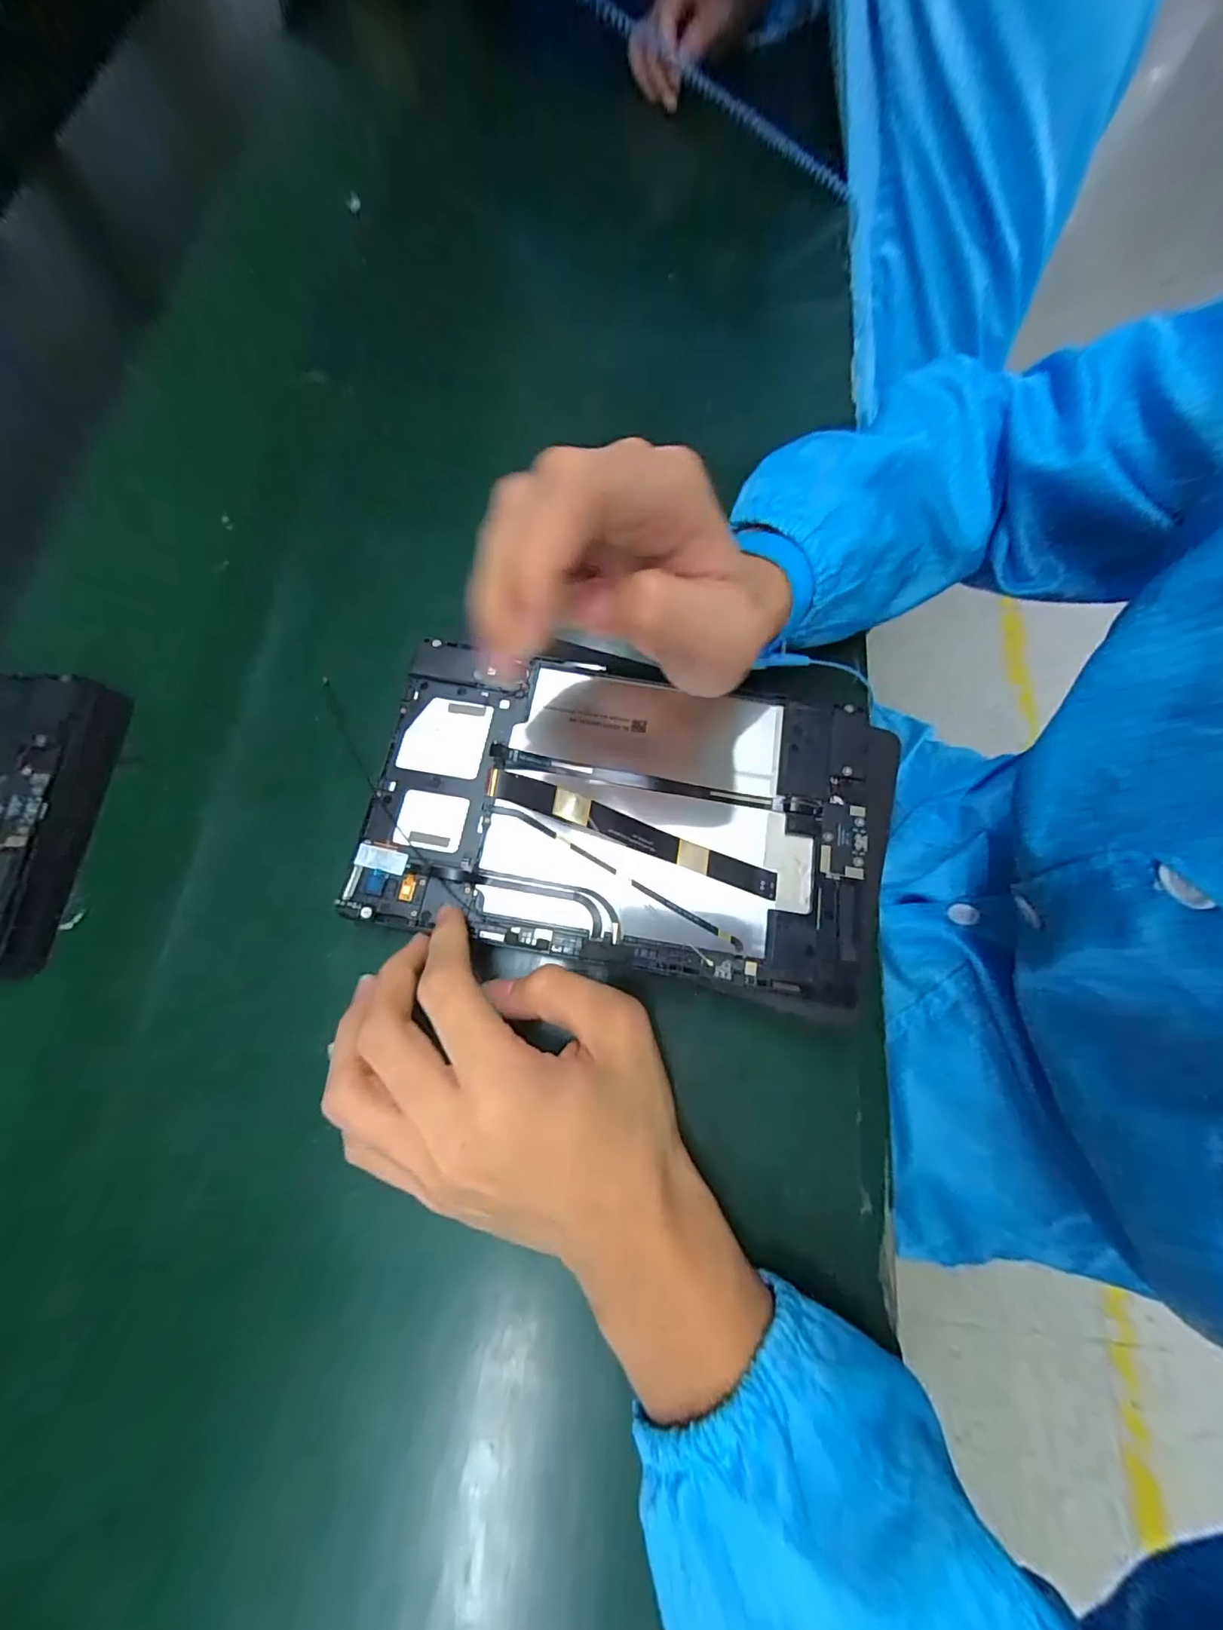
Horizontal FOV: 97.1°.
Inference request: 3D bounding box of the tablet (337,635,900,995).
[{"bbox_3d":[0.008,-0.006,0.264,0.242,0.013,0.154,10,74,2],"label":"tablet"}]

